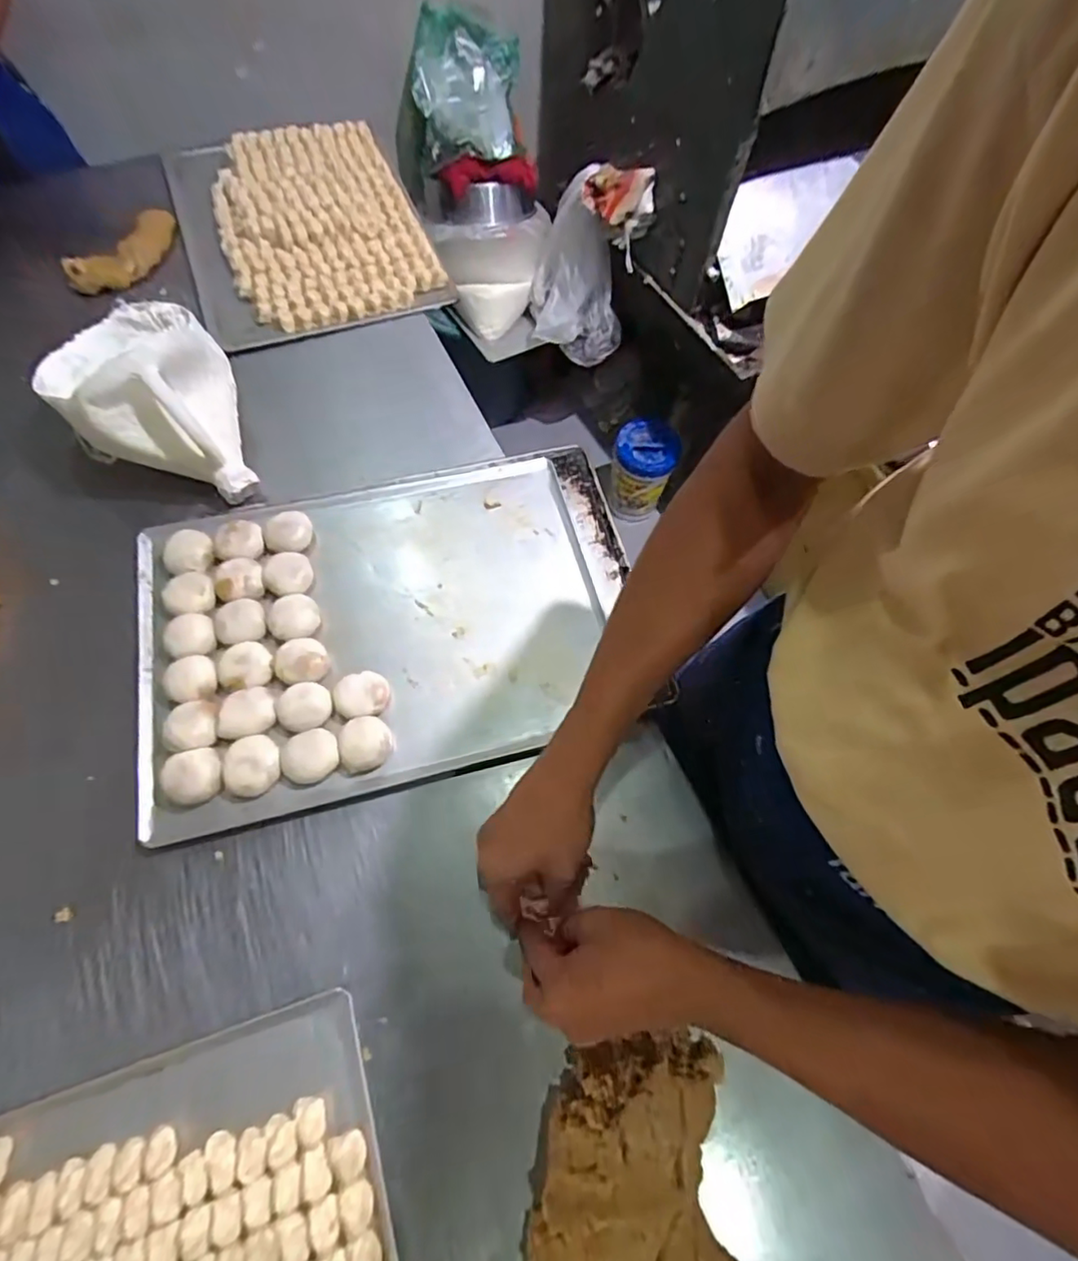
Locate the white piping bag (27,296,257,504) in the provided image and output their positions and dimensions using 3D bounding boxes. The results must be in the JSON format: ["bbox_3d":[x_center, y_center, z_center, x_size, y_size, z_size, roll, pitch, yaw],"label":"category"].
[{"bbox_3d":[-0.431,-0.270,0.636,0.170,0.112,0.271,-38,72,-16],"label":"white piping bag"}]

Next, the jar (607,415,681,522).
[{"bbox_3d":[0.279,-0.434,1.587,0.158,0.203,0.160,1,65,-3],"label":"jar"}]

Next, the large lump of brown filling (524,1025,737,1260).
[{"bbox_3d":[0.075,0.435,0.407,0.159,0.042,0.235,-7,66,-4],"label":"large lump of brown filling"}]

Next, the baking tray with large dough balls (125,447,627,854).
[{"bbox_3d":[-0.151,-0.014,0.609,0.512,0.042,0.347,-16,67,-8],"label":"baking tray with large dough balls"}]

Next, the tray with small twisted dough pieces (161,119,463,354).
[{"bbox_3d":[-0.353,-0.619,0.870,0.330,0.034,0.430,-18,68,-15],"label":"tray with small twisted dough pieces"}]

